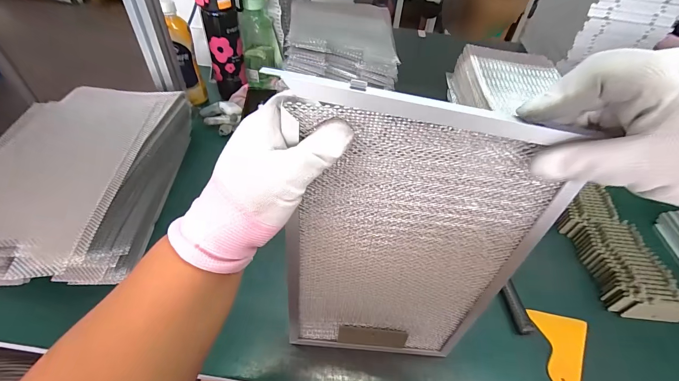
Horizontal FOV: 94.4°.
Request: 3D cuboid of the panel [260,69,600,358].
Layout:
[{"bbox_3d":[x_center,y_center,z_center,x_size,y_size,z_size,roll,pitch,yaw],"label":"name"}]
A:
[{"bbox_3d":[0.055,0.070,0.303,0.202,0.346,0.022,6,42,2],"label":"panel"}]

